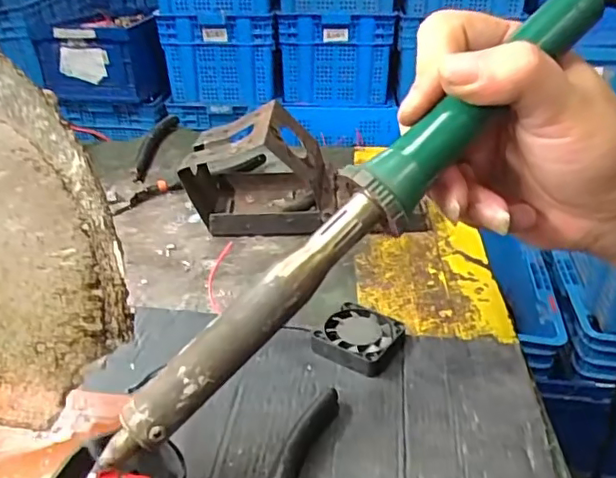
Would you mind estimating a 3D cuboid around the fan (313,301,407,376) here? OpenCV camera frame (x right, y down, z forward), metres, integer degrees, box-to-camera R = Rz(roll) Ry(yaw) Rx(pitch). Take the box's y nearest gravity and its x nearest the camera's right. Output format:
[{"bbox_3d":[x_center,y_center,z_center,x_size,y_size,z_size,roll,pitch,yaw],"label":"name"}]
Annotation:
[{"bbox_3d":[0.029,0.054,0.317,0.041,0.012,0.041,17,35,25],"label":"fan"}]

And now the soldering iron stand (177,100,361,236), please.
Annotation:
[{"bbox_3d":[-0.030,-0.054,0.434,0.109,0.085,0.076,2,31,4],"label":"soldering iron stand"}]

